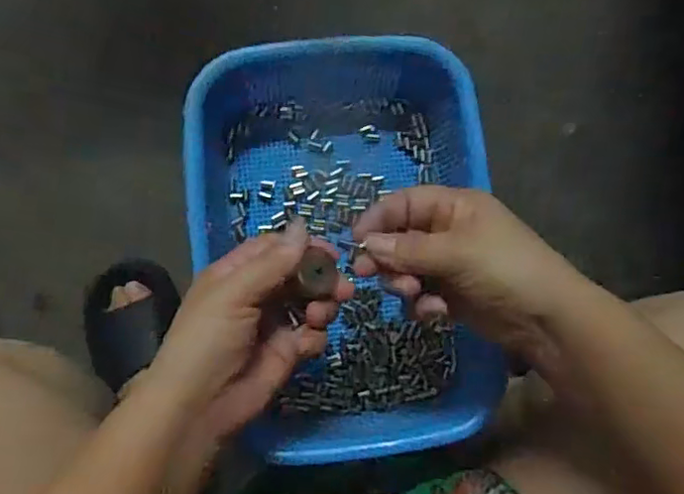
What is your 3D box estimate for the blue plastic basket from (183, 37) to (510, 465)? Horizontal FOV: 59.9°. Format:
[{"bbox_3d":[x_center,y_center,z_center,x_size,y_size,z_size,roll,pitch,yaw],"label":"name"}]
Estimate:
[{"bbox_3d":[-0.002,-0.002,0.454,0.212,0.082,0.301,-4,86,-4],"label":"blue plastic basket"}]

